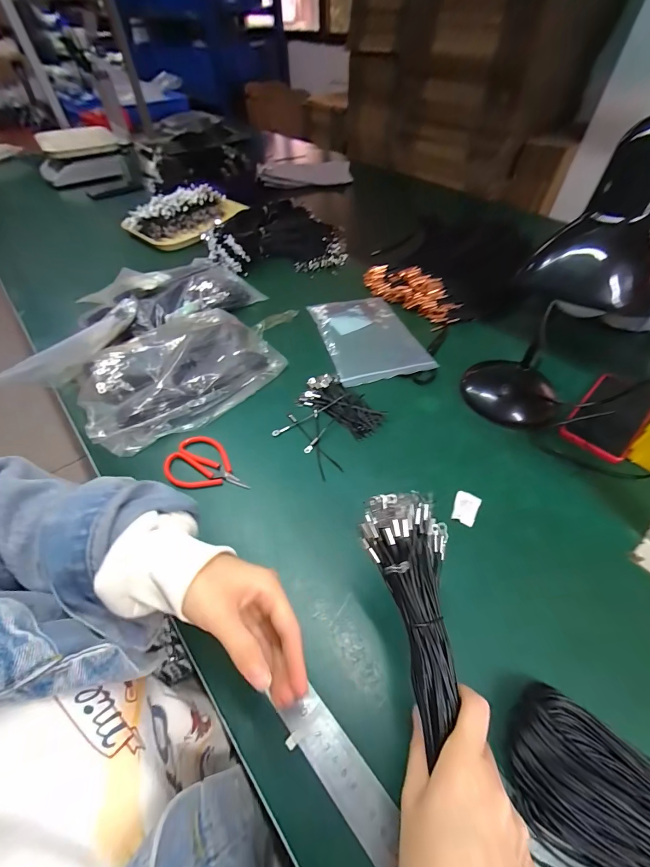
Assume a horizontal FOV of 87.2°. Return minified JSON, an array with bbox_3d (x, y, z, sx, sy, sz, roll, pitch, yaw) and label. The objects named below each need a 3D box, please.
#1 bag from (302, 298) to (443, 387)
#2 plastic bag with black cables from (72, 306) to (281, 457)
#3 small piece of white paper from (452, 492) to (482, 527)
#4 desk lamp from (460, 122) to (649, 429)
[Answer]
[{"bbox_3d":[0.075,-0.172,0.602,0.156,0.011,0.221,-13,52,-9],"label":"bag"},{"bbox_3d":[-0.226,-0.094,0.515,0.193,0.061,0.277,35,59,25],"label":"plastic bag with black cables"},{"bbox_3d":[0.165,0.088,0.402,0.026,0.008,0.040,24,55,19],"label":"small piece of white paper"},{"bbox_3d":[0.246,-0.134,0.375,0.126,0.313,0.191,30,57,23],"label":"desk lamp"}]

